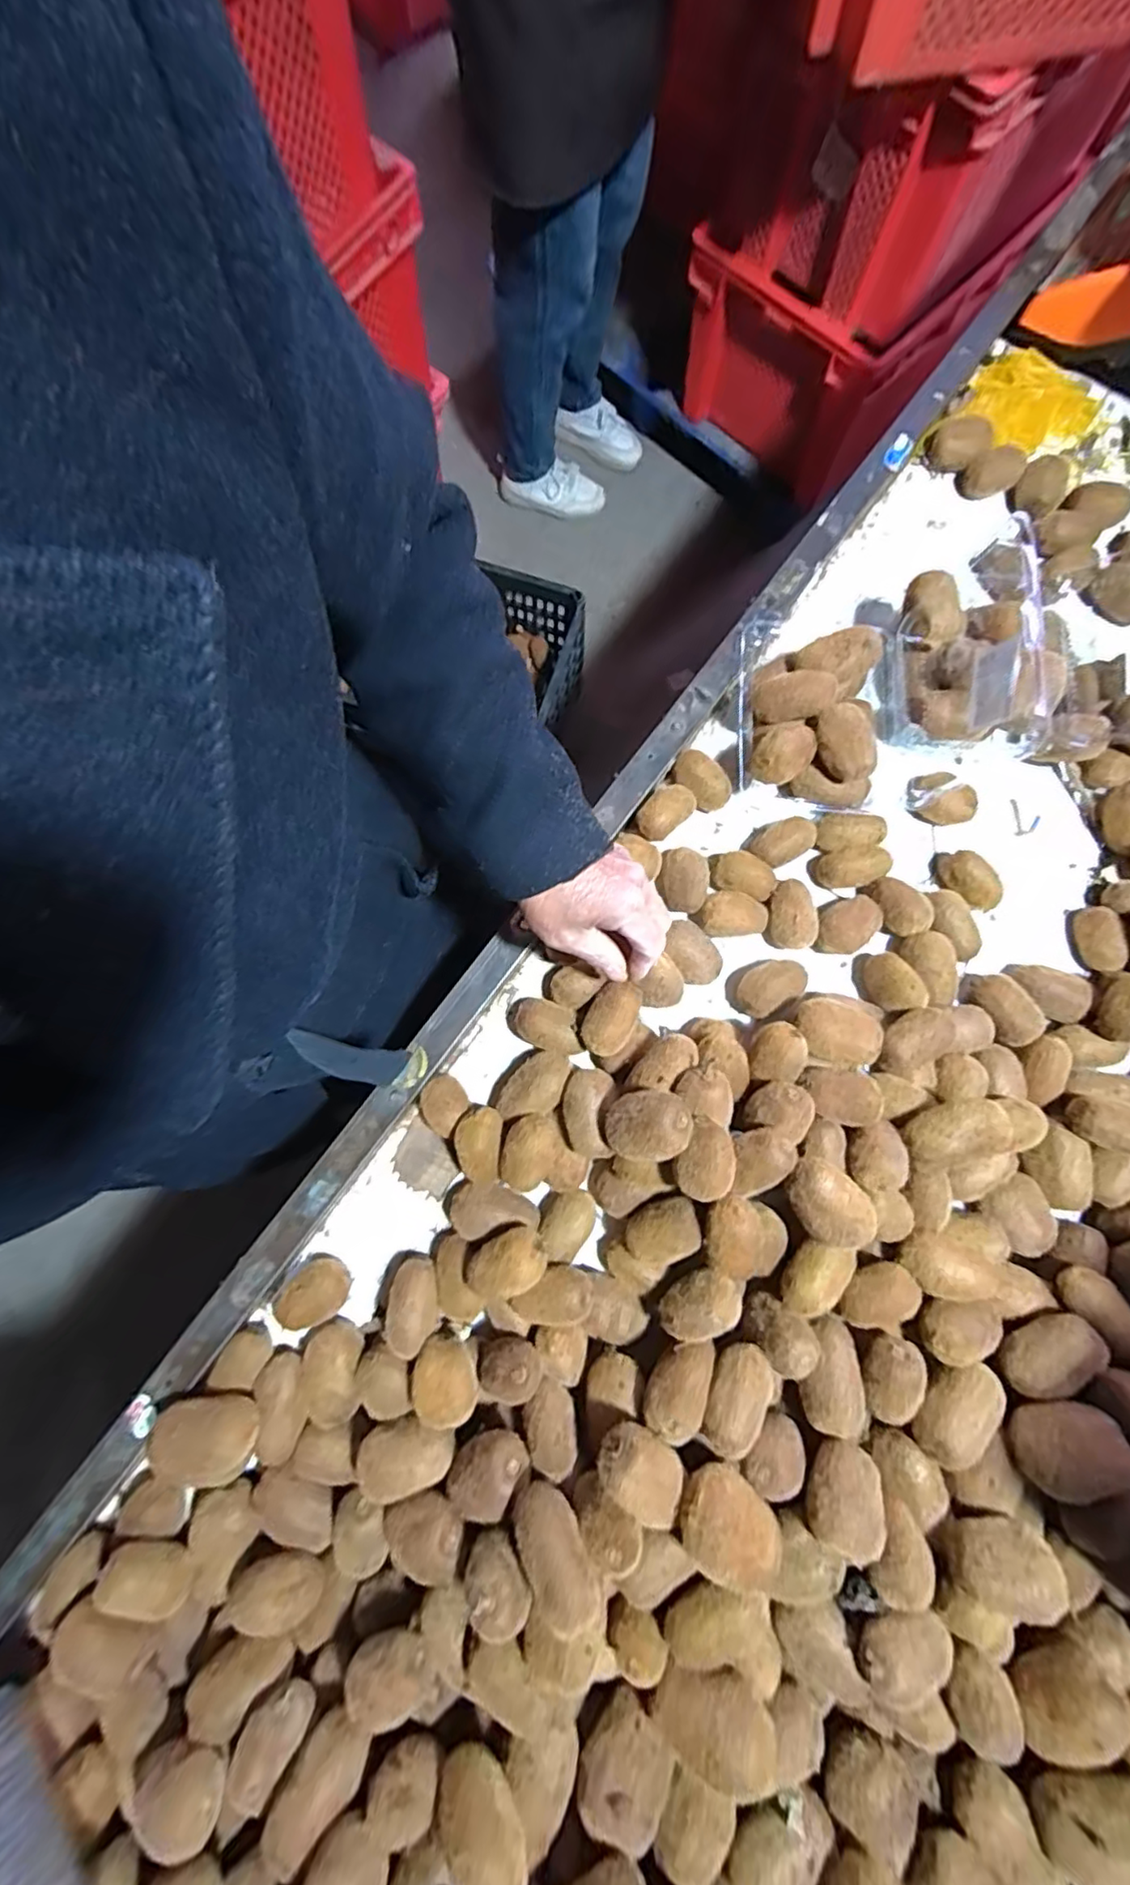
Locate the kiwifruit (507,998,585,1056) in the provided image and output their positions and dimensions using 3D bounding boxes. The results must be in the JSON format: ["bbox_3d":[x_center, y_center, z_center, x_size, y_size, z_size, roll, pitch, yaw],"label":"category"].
[{"bbox_3d":[-0.018,0.069,0.518,0.063,0.046,0.039,21,80,4],"label":"kiwifruit"}]

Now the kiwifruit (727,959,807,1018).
[{"bbox_3d":[0.166,0.038,0.527,0.062,0.041,0.045,-29,80,-5],"label":"kiwifruit"}]

